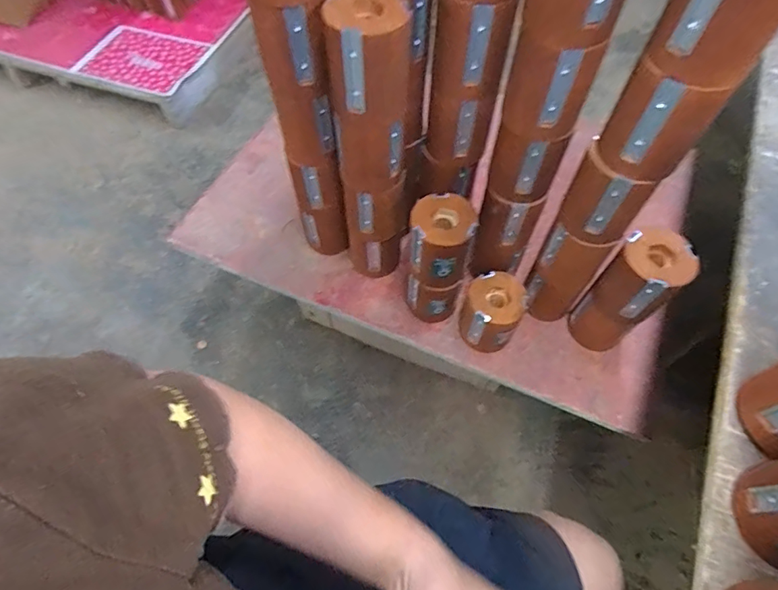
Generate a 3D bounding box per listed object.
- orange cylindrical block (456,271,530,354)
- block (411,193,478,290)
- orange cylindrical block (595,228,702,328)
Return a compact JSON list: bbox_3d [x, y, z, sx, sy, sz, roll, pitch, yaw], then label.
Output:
[{"bbox_3d":[0.140,0.029,0.638,0.076,0.108,0.072,-1,61,1],"label":"orange cylindrical block"},{"bbox_3d":[0.068,-0.065,0.582,0.073,0.099,0.075,-1,61,1],"label":"block"},{"bbox_3d":[0.303,-0.016,0.556,0.069,0.108,0.076,-38,67,-17],"label":"orange cylindrical block"}]

